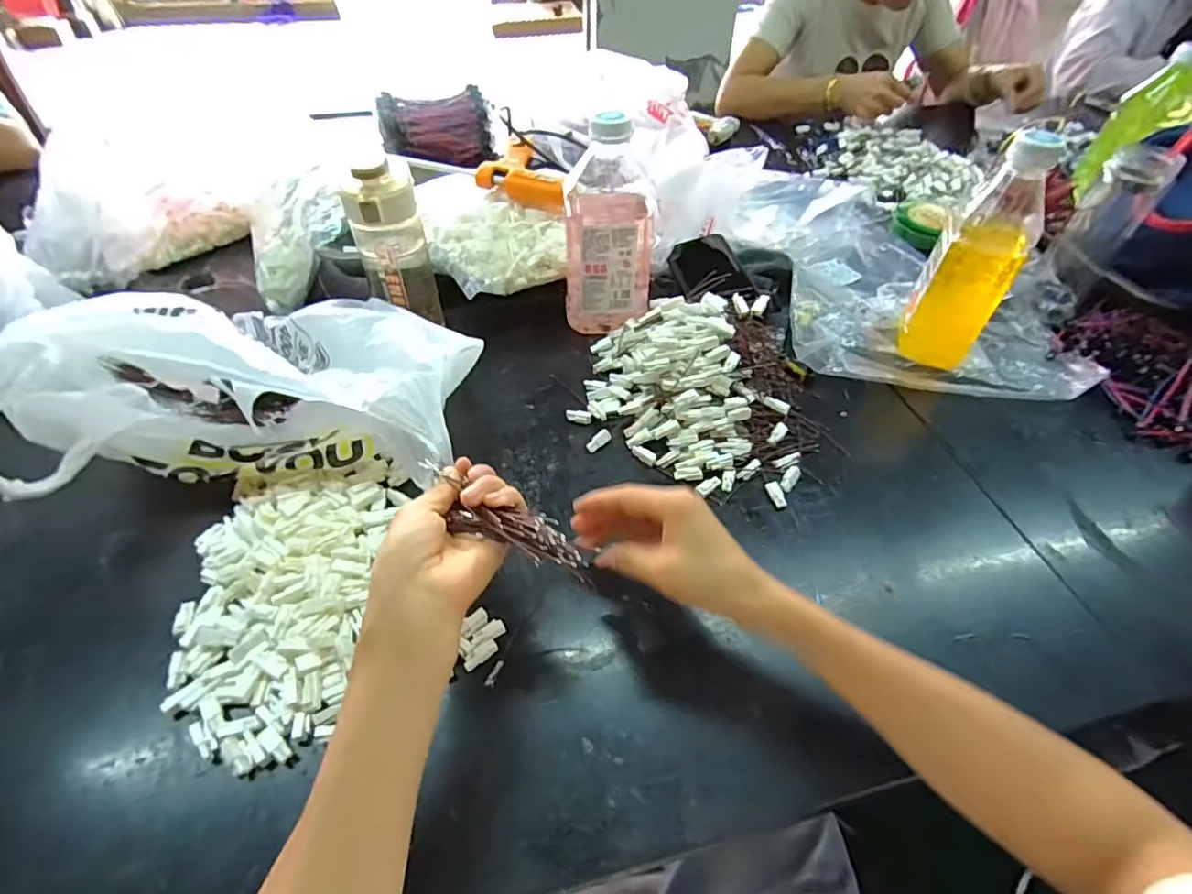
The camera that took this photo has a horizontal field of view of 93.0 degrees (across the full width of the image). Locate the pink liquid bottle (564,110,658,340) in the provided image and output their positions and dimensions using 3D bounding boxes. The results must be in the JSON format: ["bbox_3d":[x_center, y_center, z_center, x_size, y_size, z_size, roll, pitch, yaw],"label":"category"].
[{"bbox_3d":[0.013,-0.230,0.595,0.094,0.202,0.081,2,48,1],"label":"pink liquid bottle"}]

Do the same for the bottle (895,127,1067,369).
[{"bbox_3d":[0.377,-0.187,0.561,0.079,0.206,0.071,27,53,22],"label":"bottle"}]

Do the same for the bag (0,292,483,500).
[{"bbox_3d":[-0.298,-0.072,0.482,0.381,0.134,0.239,-2,48,-3],"label":"bag"}]

